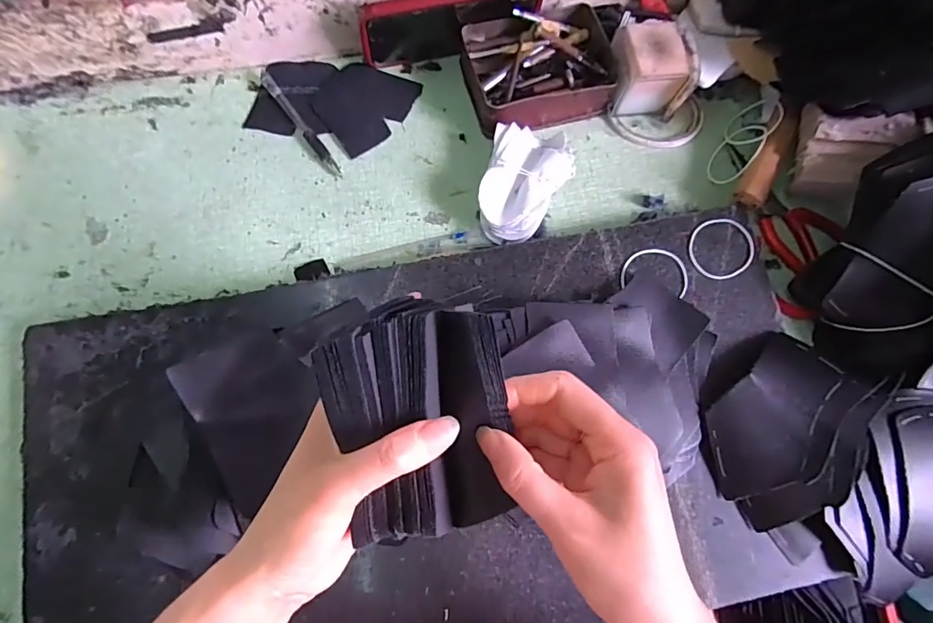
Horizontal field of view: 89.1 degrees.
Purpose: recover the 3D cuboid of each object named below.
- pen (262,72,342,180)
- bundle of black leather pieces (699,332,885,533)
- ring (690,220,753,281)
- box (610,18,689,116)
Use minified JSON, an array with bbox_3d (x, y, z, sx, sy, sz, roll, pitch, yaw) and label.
[{"bbox_3d":[-0.152,-0.172,0.432,0.011,0.012,0.122,-36,80,-11],"label":"pen"},{"bbox_3d":[0.236,0.081,0.354,0.110,0.020,0.136,44,78,9],"label":"bundle of black leather pieces"},{"bbox_3d":[0.217,-0.054,0.403,0.059,0.005,0.051,-31,79,-10],"label":"ring"},{"bbox_3d":[0.163,-0.221,0.431,0.060,0.055,0.060,-5,76,-4],"label":"box"}]

